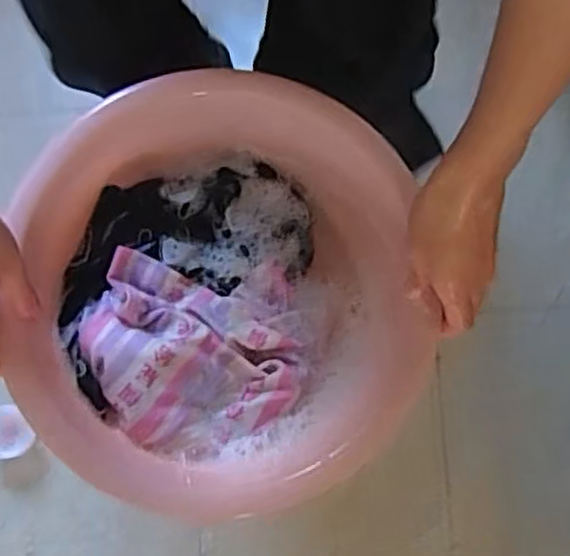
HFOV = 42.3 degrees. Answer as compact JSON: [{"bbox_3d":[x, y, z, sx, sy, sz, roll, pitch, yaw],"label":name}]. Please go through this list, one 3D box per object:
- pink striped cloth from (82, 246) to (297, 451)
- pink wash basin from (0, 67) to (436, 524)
[{"bbox_3d":[-0.072,0.054,0.567,0.157,0.027,0.144,7,70,-15],"label":"pink striped cloth"},{"bbox_3d":[-0.049,0.007,0.564,0.278,0.111,0.276,0,76,2],"label":"pink wash basin"}]

